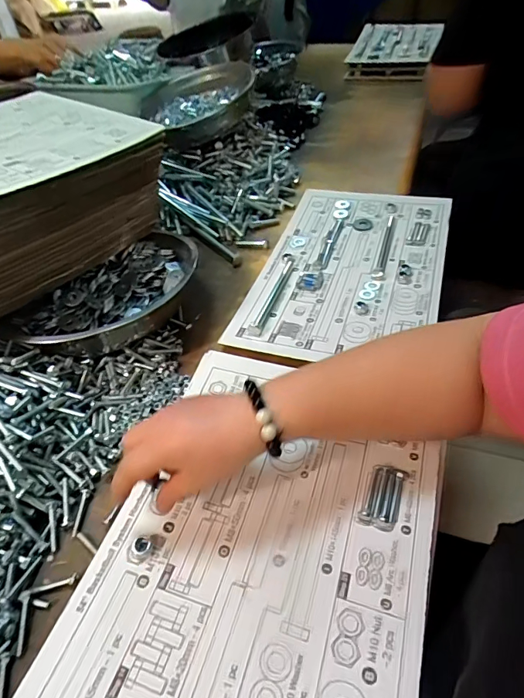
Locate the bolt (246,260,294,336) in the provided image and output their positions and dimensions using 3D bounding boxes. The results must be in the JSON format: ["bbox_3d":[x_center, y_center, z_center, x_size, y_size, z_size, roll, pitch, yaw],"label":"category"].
[{"bbox_3d":[0.013,-0.073,0.569,0.019,0.015,0.168,10,49,13],"label":"bolt"}]

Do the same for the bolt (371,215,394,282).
[{"bbox_3d":[0.179,-0.149,0.624,0.017,0.012,0.158,12,50,15],"label":"bolt"}]

